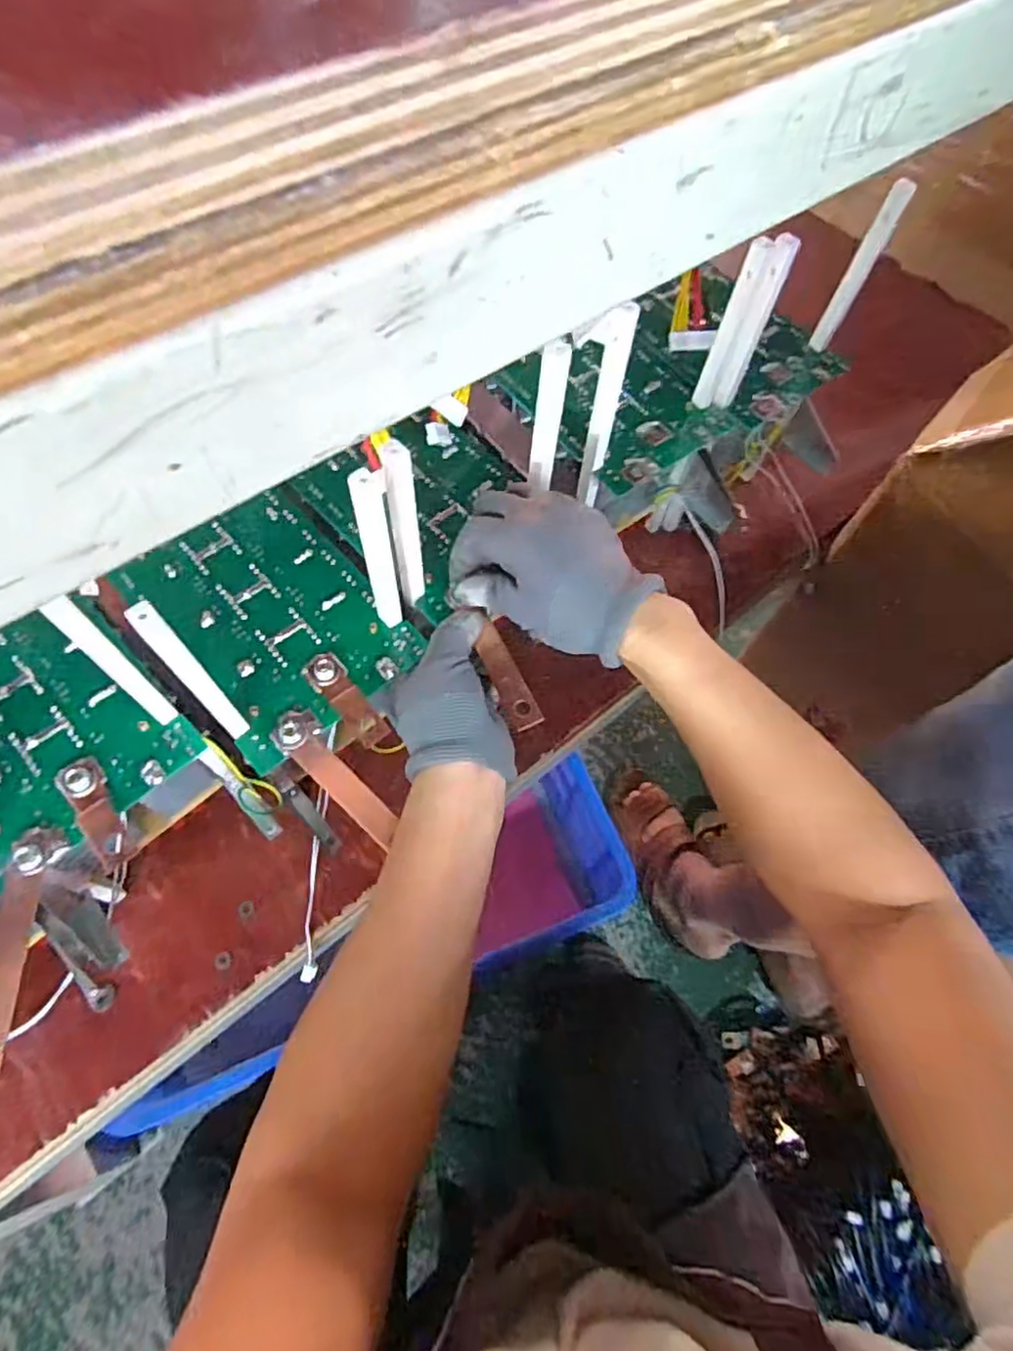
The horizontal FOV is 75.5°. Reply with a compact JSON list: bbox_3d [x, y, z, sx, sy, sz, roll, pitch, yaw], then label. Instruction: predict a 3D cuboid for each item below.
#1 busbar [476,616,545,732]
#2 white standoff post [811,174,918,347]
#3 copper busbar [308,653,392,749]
[{"bbox_3d":[-0.001,-0.001,0.416,0.019,0.007,0.075,-24,69,-11],"label":"busbar"},{"bbox_3d":[0.276,-0.314,0.512,0.017,0.127,0.022,25,65,9],"label":"white standoff post"},{"bbox_3d":[-0.097,0.014,0.398,0.021,0.008,0.067,-33,70,-17],"label":"copper busbar"}]

